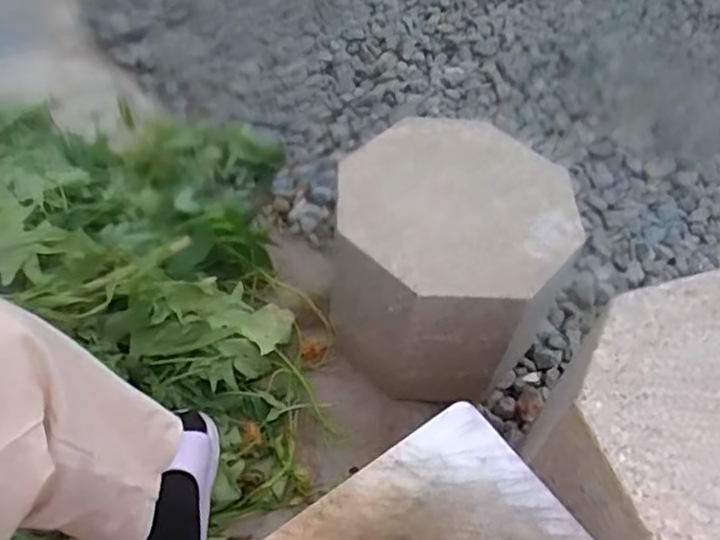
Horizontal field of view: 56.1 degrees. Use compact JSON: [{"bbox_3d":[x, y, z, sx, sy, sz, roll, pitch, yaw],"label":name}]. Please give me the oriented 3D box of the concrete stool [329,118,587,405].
[{"bbox_3d":[0.111,-0.024,0.888,0.278,0.220,0.288,3,53,-2],"label":"concrete stool"}]

